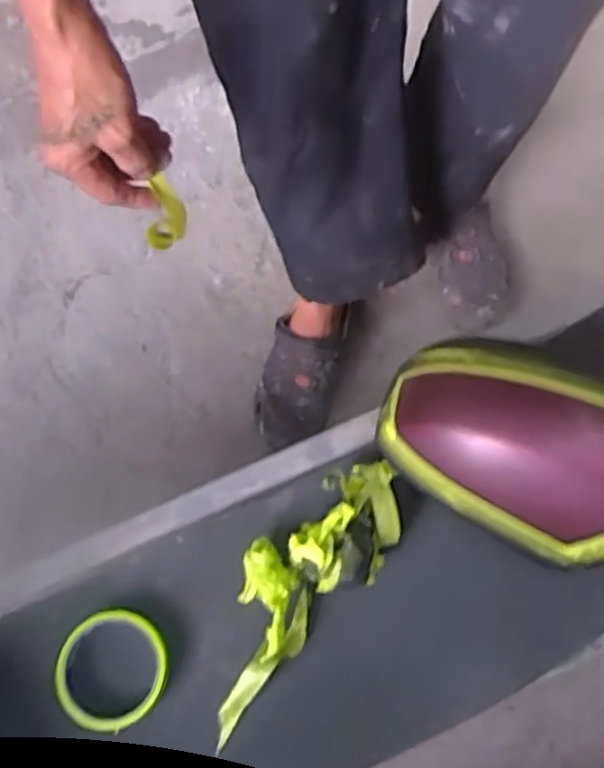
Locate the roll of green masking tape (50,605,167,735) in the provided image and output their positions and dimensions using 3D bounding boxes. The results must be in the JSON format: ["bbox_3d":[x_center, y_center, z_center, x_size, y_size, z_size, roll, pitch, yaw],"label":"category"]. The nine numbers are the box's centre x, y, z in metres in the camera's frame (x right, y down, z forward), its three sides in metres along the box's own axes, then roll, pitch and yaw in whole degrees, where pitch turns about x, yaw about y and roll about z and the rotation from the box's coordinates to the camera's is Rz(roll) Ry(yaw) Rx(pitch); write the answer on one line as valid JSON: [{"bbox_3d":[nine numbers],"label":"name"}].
[{"bbox_3d":[-0.159,0.236,0.594,0.091,0.019,0.093,-1,73,3],"label":"roll of green masking tape"}]

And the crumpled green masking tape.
[{"bbox_3d":[-0.008,0.166,0.595,0.092,0.051,0.253,43,80,14],"label":"crumpled green masking tape"}]

